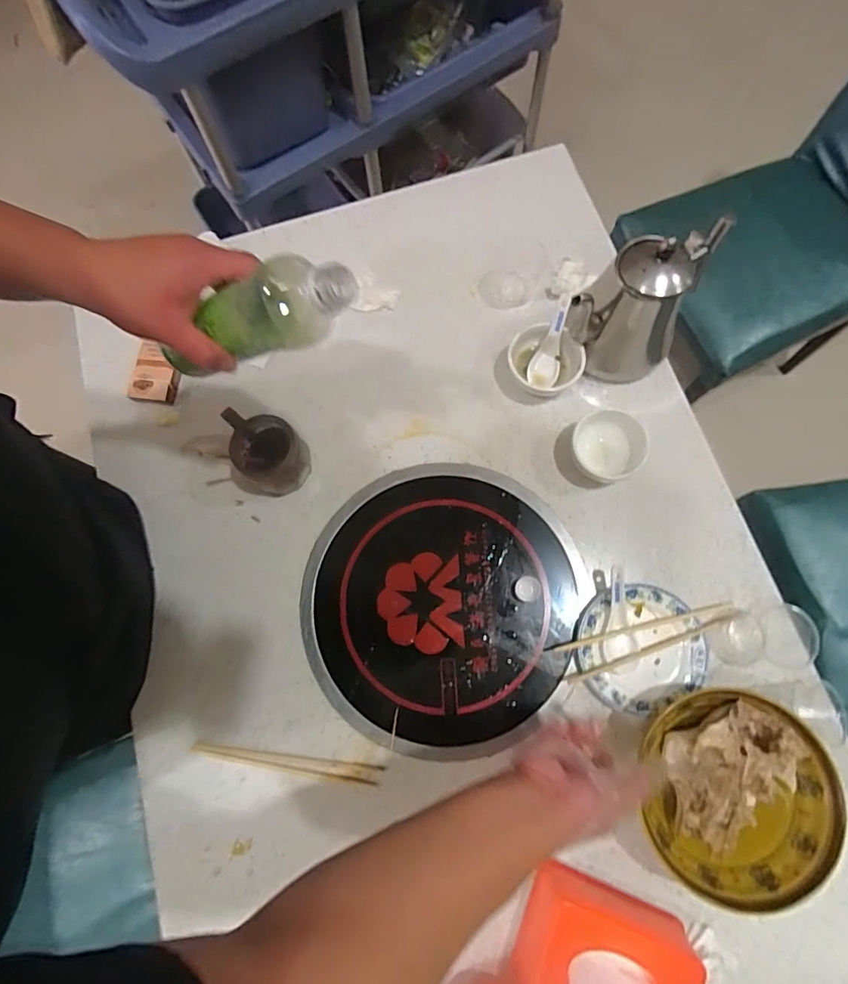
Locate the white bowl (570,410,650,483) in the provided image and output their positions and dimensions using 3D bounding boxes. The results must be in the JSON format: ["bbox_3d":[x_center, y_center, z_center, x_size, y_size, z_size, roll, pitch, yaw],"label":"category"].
[{"bbox_3d":[0.243,-0.060,0.670,0.091,0.056,0.083,0,76,2],"label":"white bowl"}]

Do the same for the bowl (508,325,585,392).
[{"bbox_3d":[0.165,-0.176,0.694,0.097,0.052,0.091,0,76,2],"label":"bowl"}]

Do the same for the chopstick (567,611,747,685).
[{"bbox_3d":[0.284,0.186,0.610,0.238,0.014,0.012,-19,76,-3],"label":"chopstick"}]

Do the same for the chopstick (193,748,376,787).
[{"bbox_3d":[-0.170,0.336,0.610,0.229,0.006,0.011,8,76,4],"label":"chopstick"}]

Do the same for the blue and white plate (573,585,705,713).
[{"bbox_3d":[0.260,0.188,0.616,0.146,0.022,0.134,0,76,2],"label":"blue and white plate"}]

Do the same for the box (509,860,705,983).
[{"bbox_3d":[0.183,0.482,0.520,0.163,0.081,0.112,21,77,7],"label":"box"}]

